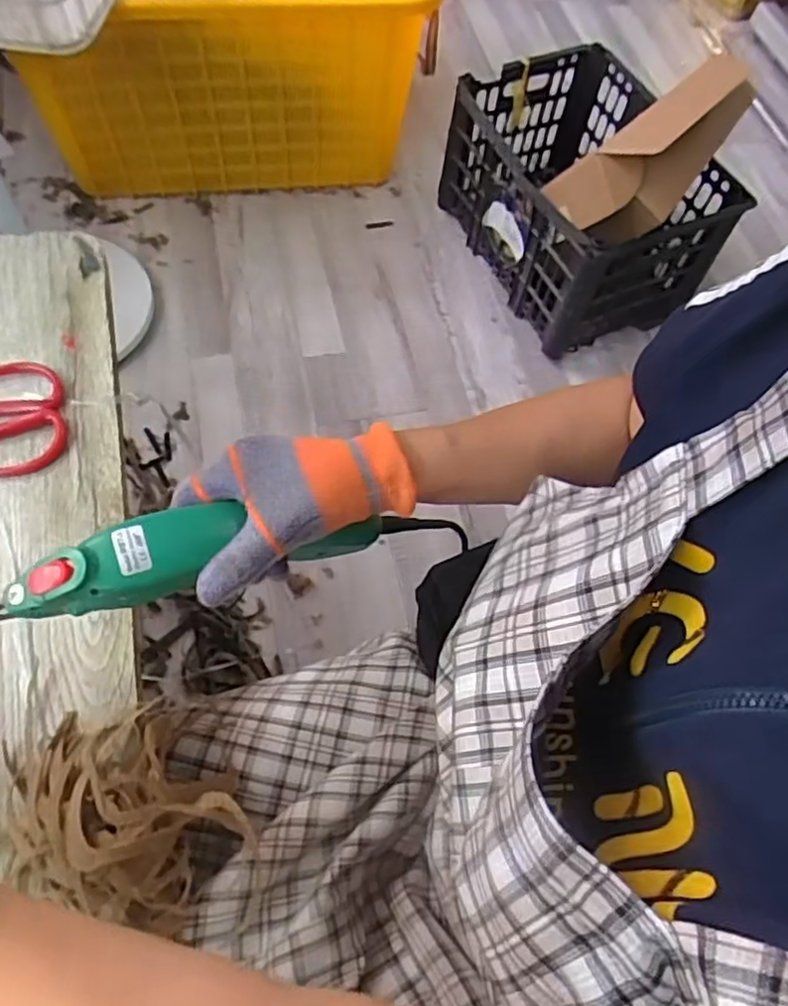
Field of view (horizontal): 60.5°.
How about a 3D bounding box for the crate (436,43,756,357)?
[{"bbox_3d":[0.352,-0.572,1.281,0.371,0.265,0.466,-22,68,-14],"label":"crate"}]

